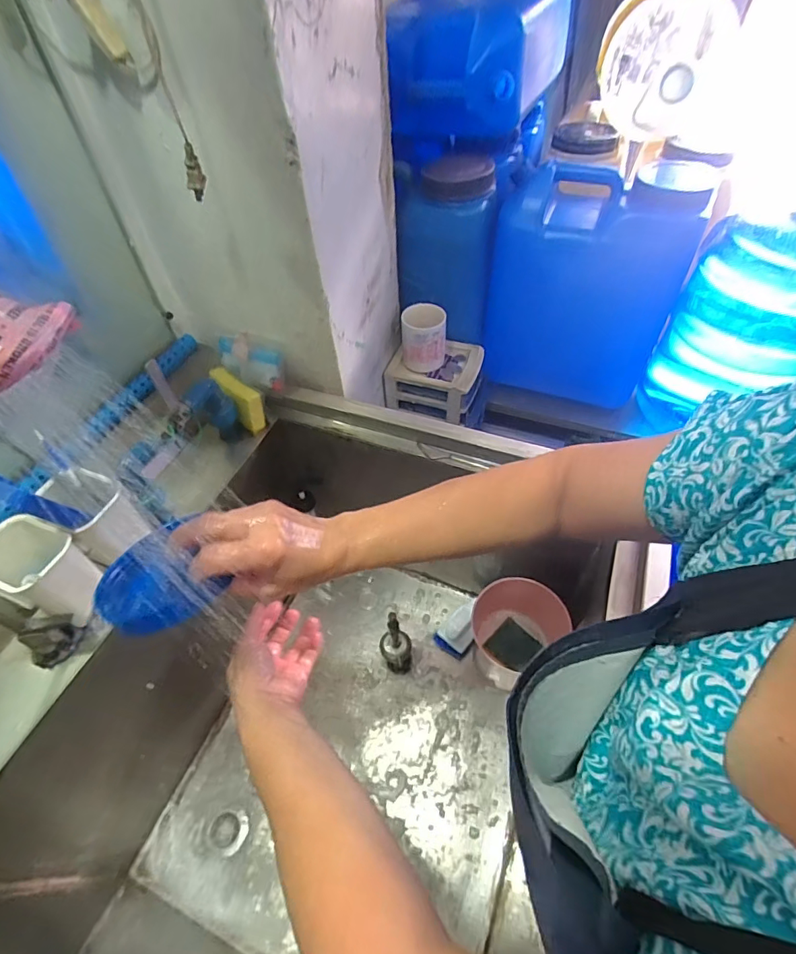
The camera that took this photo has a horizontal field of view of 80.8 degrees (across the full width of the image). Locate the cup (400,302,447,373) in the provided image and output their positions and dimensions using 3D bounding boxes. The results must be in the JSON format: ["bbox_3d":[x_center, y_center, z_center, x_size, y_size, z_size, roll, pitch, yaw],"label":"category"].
[{"bbox_3d":[0.048,-0.258,0.859,0.079,0.102,0.082,1,52,5],"label":"cup"}]

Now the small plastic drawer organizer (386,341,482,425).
[{"bbox_3d":[0.077,-0.191,0.921,0.165,0.109,0.132,14,55,15],"label":"small plastic drawer organizer"}]

